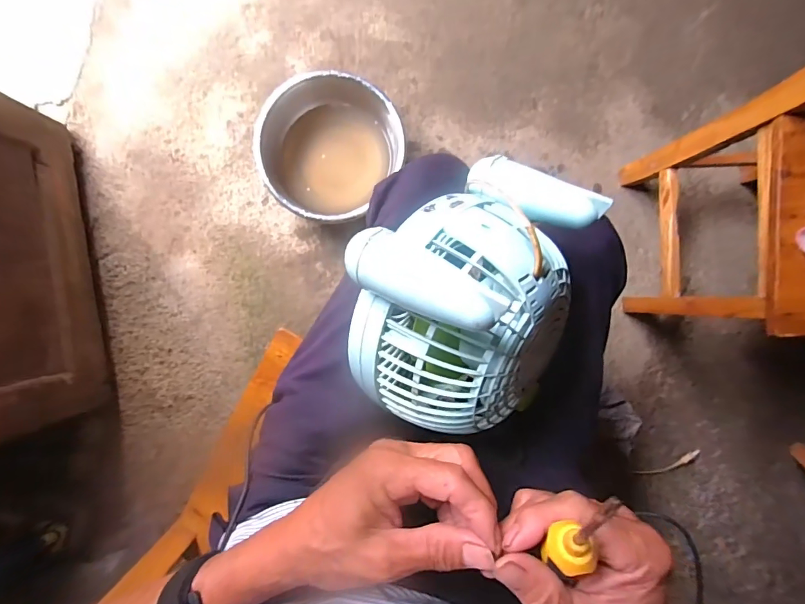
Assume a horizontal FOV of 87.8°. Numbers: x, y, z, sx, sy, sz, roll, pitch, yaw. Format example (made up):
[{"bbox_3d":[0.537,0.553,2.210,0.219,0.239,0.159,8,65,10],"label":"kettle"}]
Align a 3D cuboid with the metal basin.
[{"bbox_3d":[-0.157,-0.319,0.869,0.270,0.113,0.280,0,91,0],"label":"metal basin"}]

